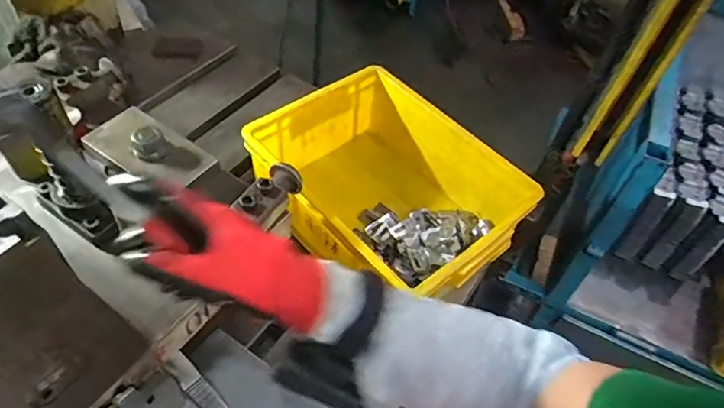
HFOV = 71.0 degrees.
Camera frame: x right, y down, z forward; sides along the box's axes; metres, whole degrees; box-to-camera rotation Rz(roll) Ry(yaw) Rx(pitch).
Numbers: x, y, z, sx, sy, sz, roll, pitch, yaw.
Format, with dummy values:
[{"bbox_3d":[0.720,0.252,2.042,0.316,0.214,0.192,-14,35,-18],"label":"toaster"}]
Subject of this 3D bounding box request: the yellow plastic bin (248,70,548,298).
[{"bbox_3d":[0.032,-0.017,0.732,0.260,0.147,0.346,-31,60,-27],"label":"yellow plastic bin"}]

